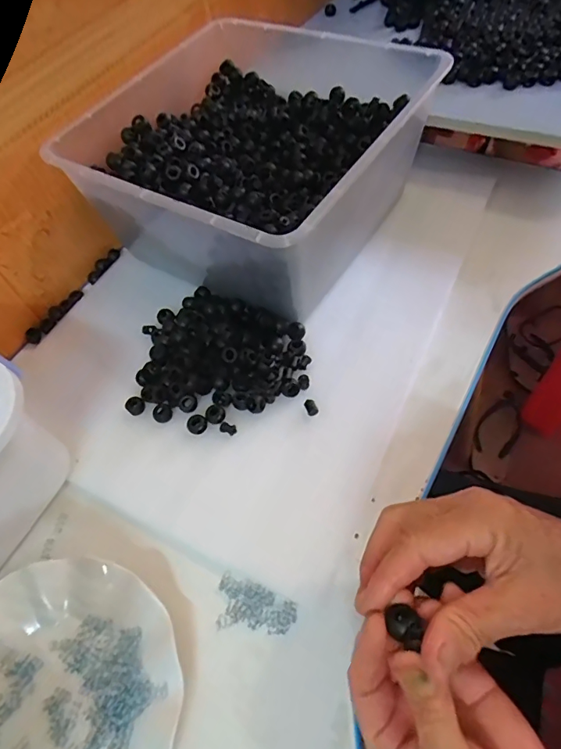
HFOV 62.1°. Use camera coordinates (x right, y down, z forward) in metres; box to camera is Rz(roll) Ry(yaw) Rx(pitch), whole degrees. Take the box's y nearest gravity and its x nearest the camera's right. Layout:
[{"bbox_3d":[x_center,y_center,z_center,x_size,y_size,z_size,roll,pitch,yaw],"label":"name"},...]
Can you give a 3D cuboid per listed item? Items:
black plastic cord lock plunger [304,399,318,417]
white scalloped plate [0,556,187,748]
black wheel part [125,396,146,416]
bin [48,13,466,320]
[{"bbox_3d":[0.027,0.029,0.419,0.010,0.009,0.016,-23,58,-7],"label":"black plastic cord lock plunger"},{"bbox_3d":[-0.158,0.226,0.320,0.177,0.020,0.178,-4,58,6],"label":"white scalloped plate"},{"bbox_3d":[-0.136,0.029,0.438,0.017,0.007,0.016,-4,58,6],"label":"black wheel part"},{"bbox_3d":[-0.027,-0.227,0.507,0.296,0.150,0.309,26,65,19],"label":"bin"}]

